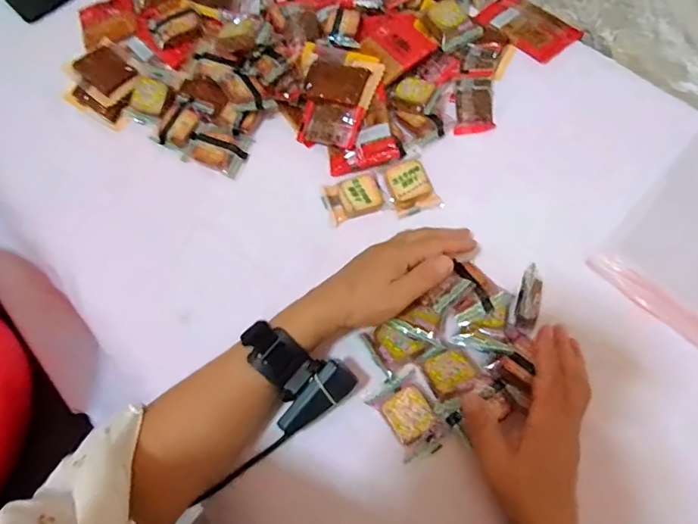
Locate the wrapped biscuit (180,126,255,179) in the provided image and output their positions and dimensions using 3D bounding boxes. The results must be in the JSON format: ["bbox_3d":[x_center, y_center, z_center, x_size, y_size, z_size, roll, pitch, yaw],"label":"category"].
[{"bbox_3d":[-0.141,-0.123,0.510,0.064,0.010,0.049,19,70,12],"label":"wrapped biscuit"}]

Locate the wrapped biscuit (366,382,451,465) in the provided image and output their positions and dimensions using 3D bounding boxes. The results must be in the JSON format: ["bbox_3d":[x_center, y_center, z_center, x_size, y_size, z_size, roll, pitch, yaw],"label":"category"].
[{"bbox_3d":[0.052,0.130,0.396,0.044,0.015,0.062,-30,69,-8],"label":"wrapped biscuit"}]

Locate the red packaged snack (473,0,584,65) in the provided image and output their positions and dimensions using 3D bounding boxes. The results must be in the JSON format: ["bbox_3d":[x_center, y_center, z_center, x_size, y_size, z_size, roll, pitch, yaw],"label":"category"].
[{"bbox_3d":[0.214,-0.284,0.563,0.108,0.011,0.074,40,76,18],"label":"red packaged snack"}]

